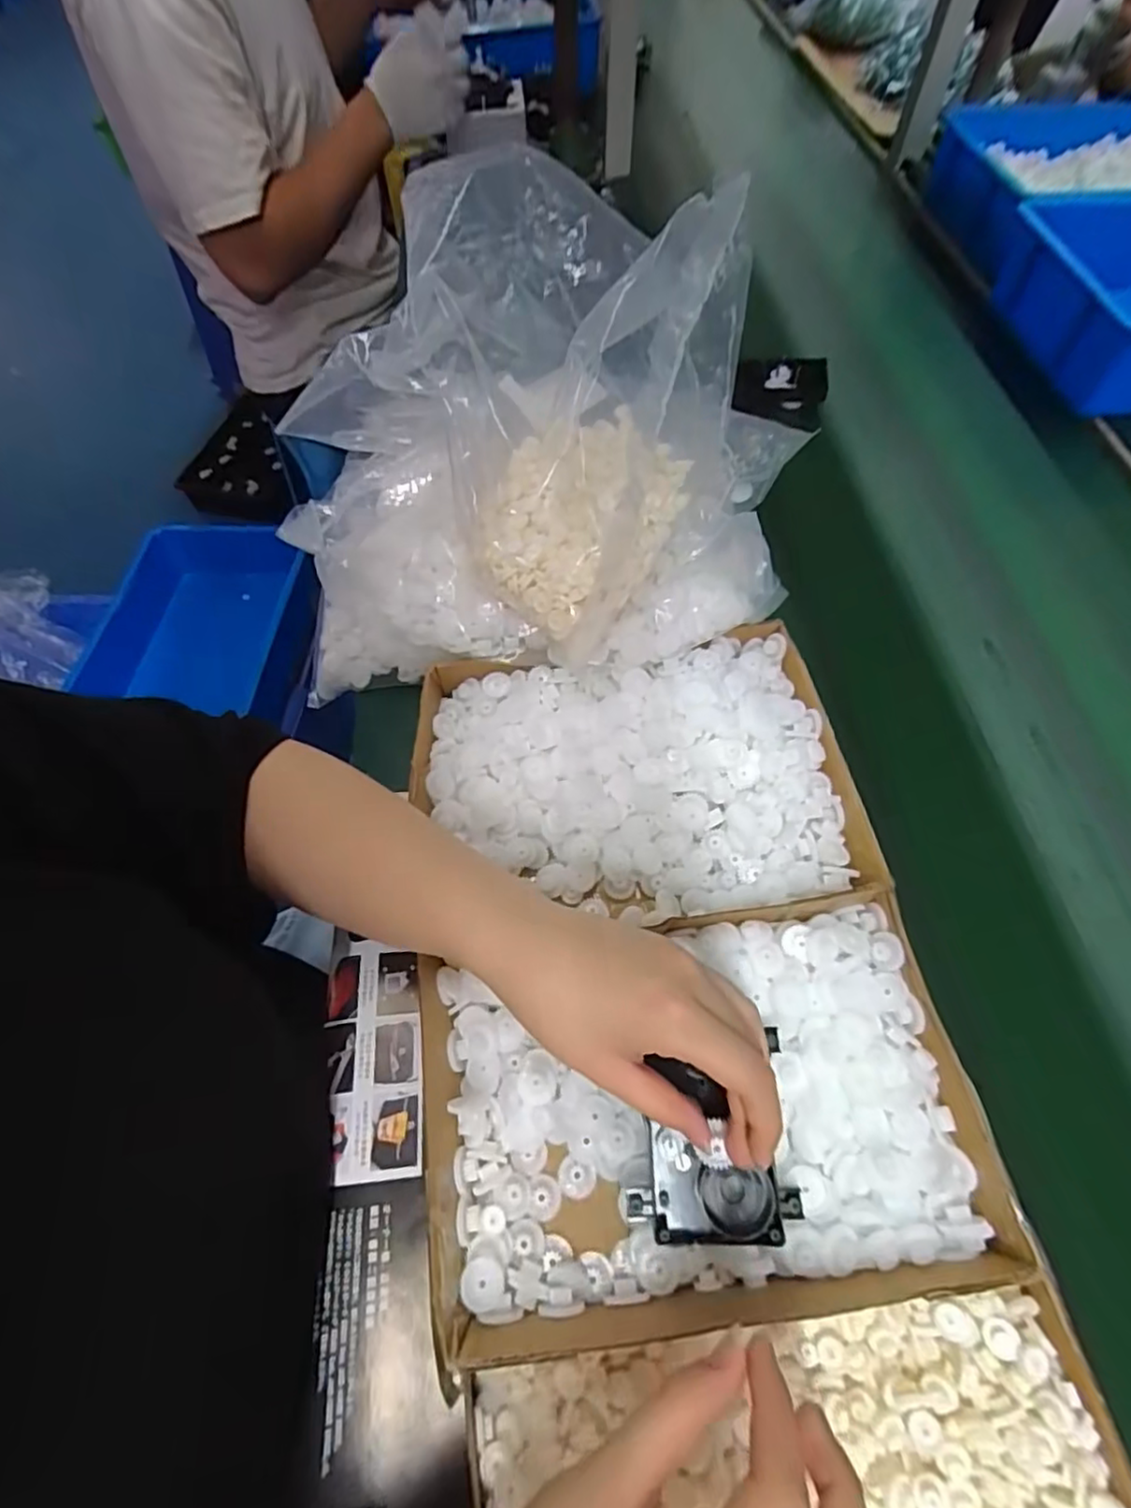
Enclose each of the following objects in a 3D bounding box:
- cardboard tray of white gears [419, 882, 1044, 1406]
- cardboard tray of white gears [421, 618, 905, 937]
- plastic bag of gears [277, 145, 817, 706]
[{"bbox_3d":[0.066,0.182,0.331,0.268,0.047,0.175,-11,62,-3],"label":"cardboard tray of white gears"},{"bbox_3d":[0.042,0.020,0.433,0.277,0.054,0.203,-7,60,-3],"label":"cardboard tray of white gears"},{"bbox_3d":[-0.025,-0.204,0.453,0.367,0.221,0.244,2,65,10],"label":"plastic bag of gears"}]

